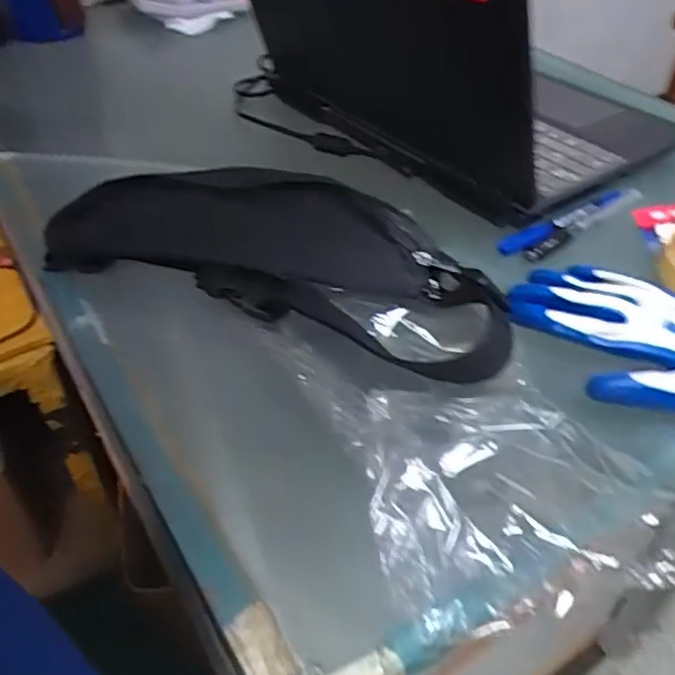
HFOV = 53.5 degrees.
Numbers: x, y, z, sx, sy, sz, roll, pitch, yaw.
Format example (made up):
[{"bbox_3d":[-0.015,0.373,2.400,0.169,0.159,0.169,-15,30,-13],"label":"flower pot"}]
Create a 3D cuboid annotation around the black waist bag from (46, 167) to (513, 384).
[{"bbox_3d":[-0.043,-0.065,0.475,0.345,0.047,0.128,16,46,18],"label":"black waist bag"}]

